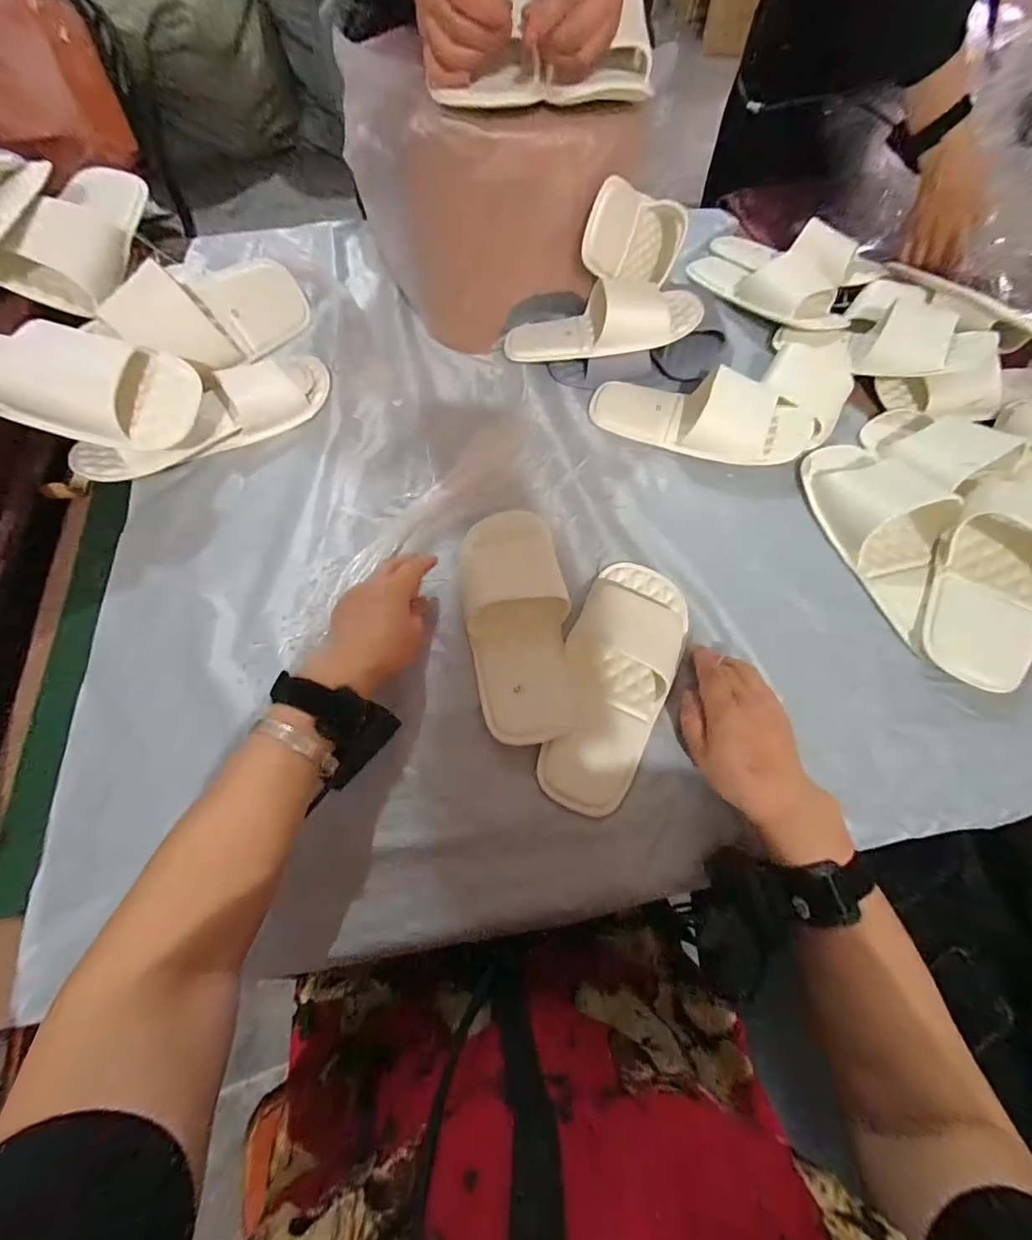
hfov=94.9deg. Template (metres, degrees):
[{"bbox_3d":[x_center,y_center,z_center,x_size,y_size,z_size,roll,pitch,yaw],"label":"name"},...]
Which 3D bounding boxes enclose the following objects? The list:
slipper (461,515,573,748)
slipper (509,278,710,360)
[{"bbox_3d":[0.003,0.001,0.428,0.091,0.046,0.207,-9,65,-5],"label":"slipper"},{"bbox_3d":[0.098,-0.362,0.562,0.227,0.060,0.084,-1,62,19],"label":"slipper"}]

